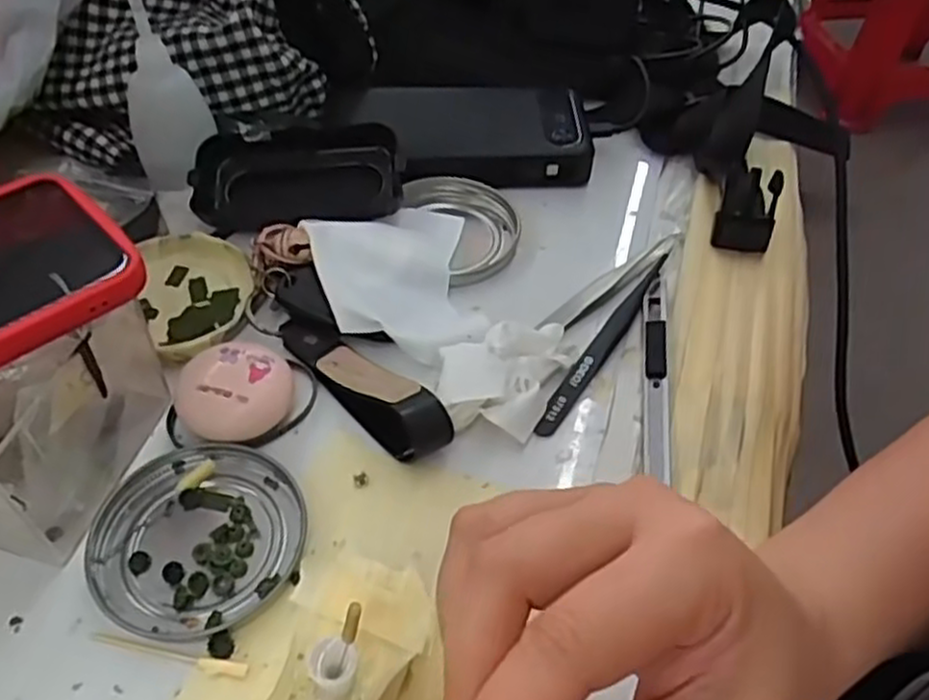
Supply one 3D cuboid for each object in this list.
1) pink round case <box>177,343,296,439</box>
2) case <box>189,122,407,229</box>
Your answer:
[{"bbox_3d":[-0.098,0.019,0.333,0.047,0.023,0.041,-8,51,-9],"label":"pink round case"},{"bbox_3d":[-0.090,-0.096,0.418,0.110,0.032,0.047,-2,50,-4],"label":"case"}]

